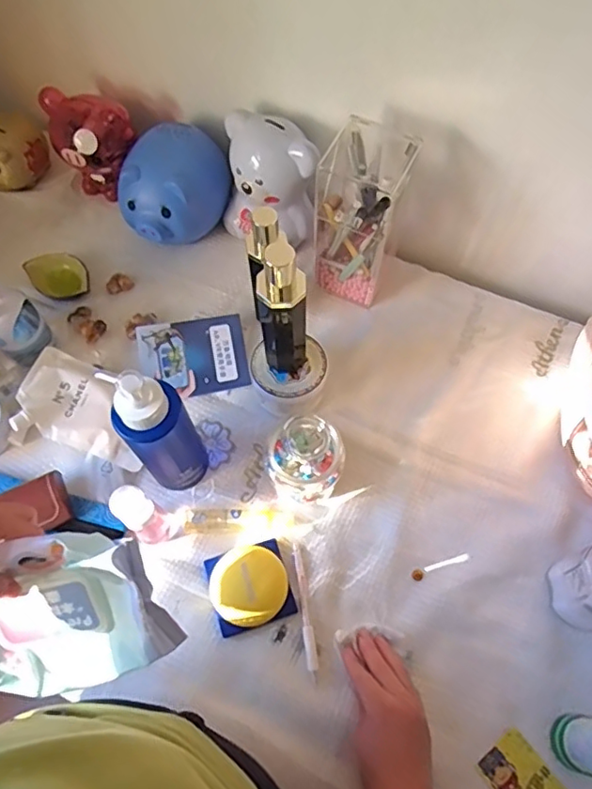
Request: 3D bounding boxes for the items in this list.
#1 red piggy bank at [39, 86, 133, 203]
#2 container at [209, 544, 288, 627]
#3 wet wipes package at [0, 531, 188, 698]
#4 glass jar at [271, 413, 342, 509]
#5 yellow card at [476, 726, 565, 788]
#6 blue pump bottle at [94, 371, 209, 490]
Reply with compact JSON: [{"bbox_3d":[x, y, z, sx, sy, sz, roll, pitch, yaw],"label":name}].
[{"bbox_3d":[-0.277,-0.347,0.815,0.104,0.117,0.116,-29,67,-13],"label":"red piggy bank"},{"bbox_3d":[-0.048,0.197,0.600,0.075,0.025,0.077,0,64,0],"label":"container"},{"bbox_3d":[-0.192,0.178,0.446,0.190,0.127,0.030,-23,21,12],"label":"wet wipes package"},{"bbox_3d":[0.011,0.072,0.614,0.073,0.106,0.062,-6,64,-3],"label":"glass jar"},{"bbox_3d":[0.212,0.361,0.531,0.053,0.004,0.085,-34,69,-15],"label":"yellow card"},{"bbox_3d":[-0.134,0.040,0.579,0.066,0.204,0.059,-20,66,-9],"label":"blue pump bottle"}]

